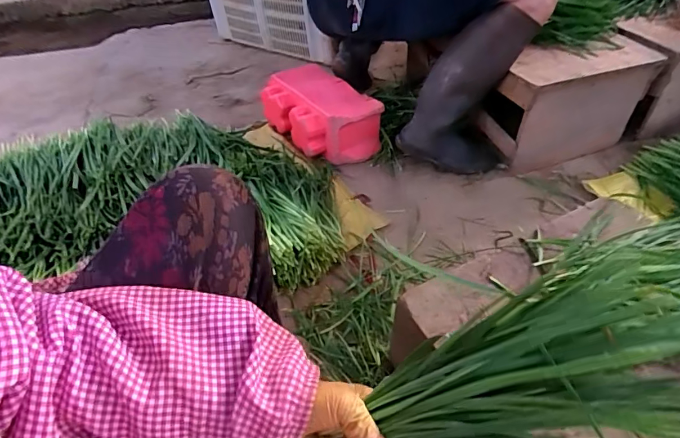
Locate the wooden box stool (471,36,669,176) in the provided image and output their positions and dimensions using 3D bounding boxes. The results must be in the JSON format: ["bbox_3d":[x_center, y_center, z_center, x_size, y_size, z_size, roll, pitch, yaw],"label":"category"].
[{"bbox_3d":[0.541,-0.289,1.095,0.394,0.248,0.176,-14,47,-13],"label":"wooden box stool"}]

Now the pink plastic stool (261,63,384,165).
[{"bbox_3d":[-0.066,-0.291,1.215,0.210,0.136,0.357,-27,51,-23],"label":"pink plastic stool"}]

